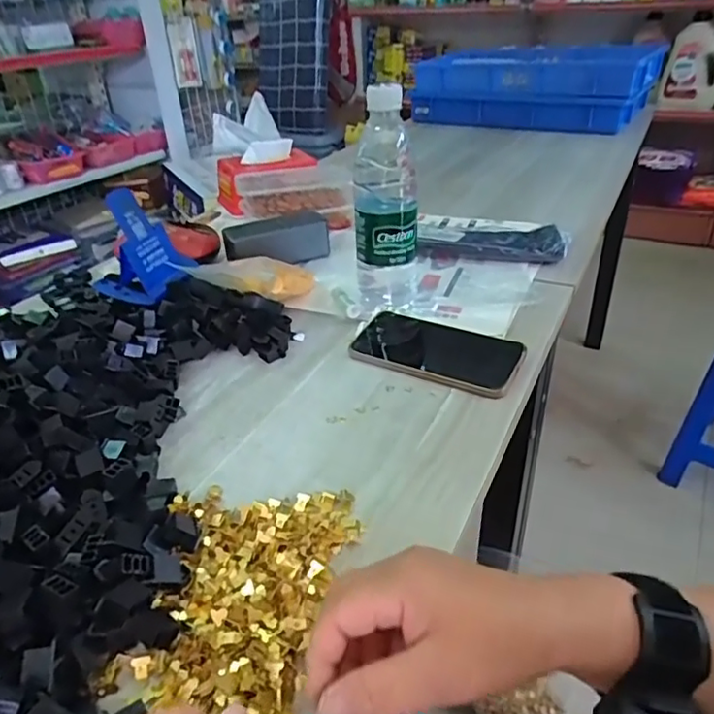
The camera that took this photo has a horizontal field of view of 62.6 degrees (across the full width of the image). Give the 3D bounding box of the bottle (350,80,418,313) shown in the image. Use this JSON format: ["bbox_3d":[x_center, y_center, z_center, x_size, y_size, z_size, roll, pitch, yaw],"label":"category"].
[{"bbox_3d":[0.027,-0.150,0.587,0.069,0.206,0.059,-3,32,1],"label":"bottle"}]

